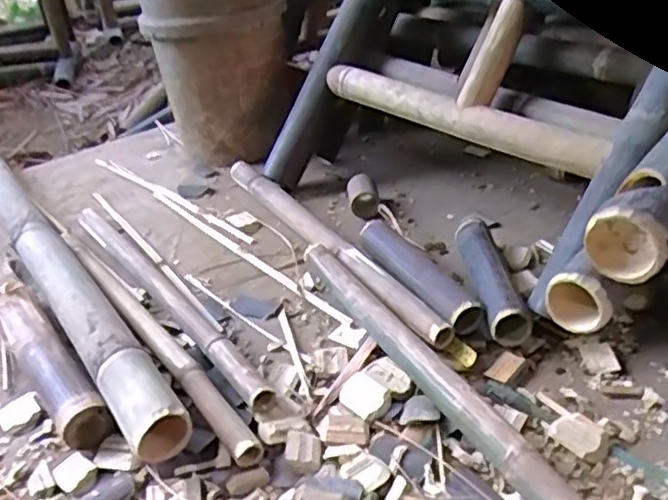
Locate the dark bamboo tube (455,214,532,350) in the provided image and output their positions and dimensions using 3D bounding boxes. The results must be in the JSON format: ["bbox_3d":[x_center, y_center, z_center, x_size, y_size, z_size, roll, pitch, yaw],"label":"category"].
[{"bbox_3d":[0.228,0.032,0.987,0.063,0.054,0.284,-7,34,-1],"label":"dark bamboo tube"}]

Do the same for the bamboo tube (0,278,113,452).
[{"bbox_3d":[-0.400,0.146,0.913,0.064,0.061,0.362,-27,40,-28],"label":"bamboo tube"}]

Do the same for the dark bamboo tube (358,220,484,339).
[{"bbox_3d":[0.119,0.037,0.996,0.062,0.050,0.272,-20,36,-19],"label":"dark bamboo tube"}]

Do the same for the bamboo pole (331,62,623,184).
[{"bbox_3d":[0.187,-0.224,1.085,0.051,0.059,0.556,-30,41,-31],"label":"bamboo pole"}]

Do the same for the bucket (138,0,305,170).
[{"bbox_3d":[-0.229,-0.390,1.431,0.302,0.359,0.297,-13,35,-10],"label":"bucket"}]

